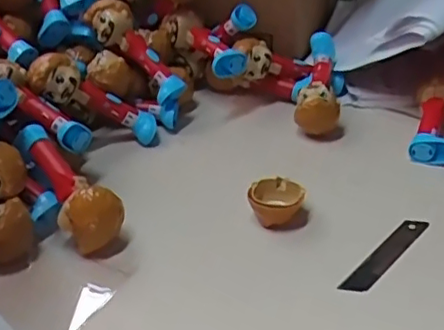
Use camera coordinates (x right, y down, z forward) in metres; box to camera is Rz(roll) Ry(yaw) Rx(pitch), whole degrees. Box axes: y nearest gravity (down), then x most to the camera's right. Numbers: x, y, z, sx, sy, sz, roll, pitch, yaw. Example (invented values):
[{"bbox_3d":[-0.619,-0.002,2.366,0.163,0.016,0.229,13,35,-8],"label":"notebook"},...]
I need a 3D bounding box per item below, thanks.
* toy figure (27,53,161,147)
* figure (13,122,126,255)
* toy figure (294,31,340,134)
[{"bbox_3d":[-0.117,-0.062,0.569,0.126,0.036,0.035,28,20,-31],"label":"toy figure"},{"bbox_3d":[-0.121,0.019,0.480,0.043,0.057,0.121,-23,38,-31],"label":"figure"},{"bbox_3d":[0.098,-0.086,0.608,0.047,0.040,0.119,9,48,10],"label":"toy figure"}]

